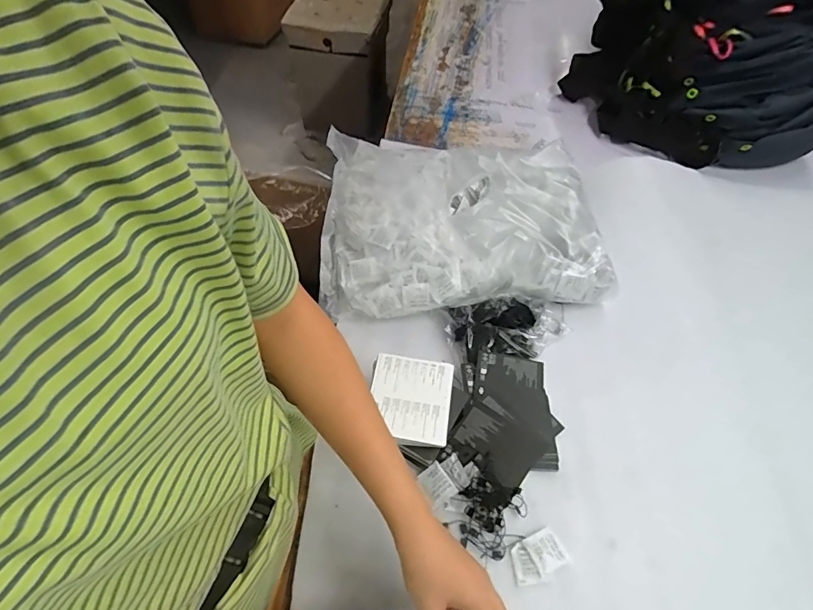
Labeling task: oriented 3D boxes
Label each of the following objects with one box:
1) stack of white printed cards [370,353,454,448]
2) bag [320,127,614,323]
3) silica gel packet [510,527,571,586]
[{"bbox_3d":[0.003,0.108,0.507,0.093,0.010,0.099,9,55,3],"label":"stack of white printed cards"},{"bbox_3d":[0.086,-0.150,0.716,0.434,0.075,0.340,-1,55,-4],"label":"bag"},{"bbox_3d":[0.146,0.282,0.490,0.062,0.011,0.041,-19,58,-15],"label":"silica gel packet"}]

